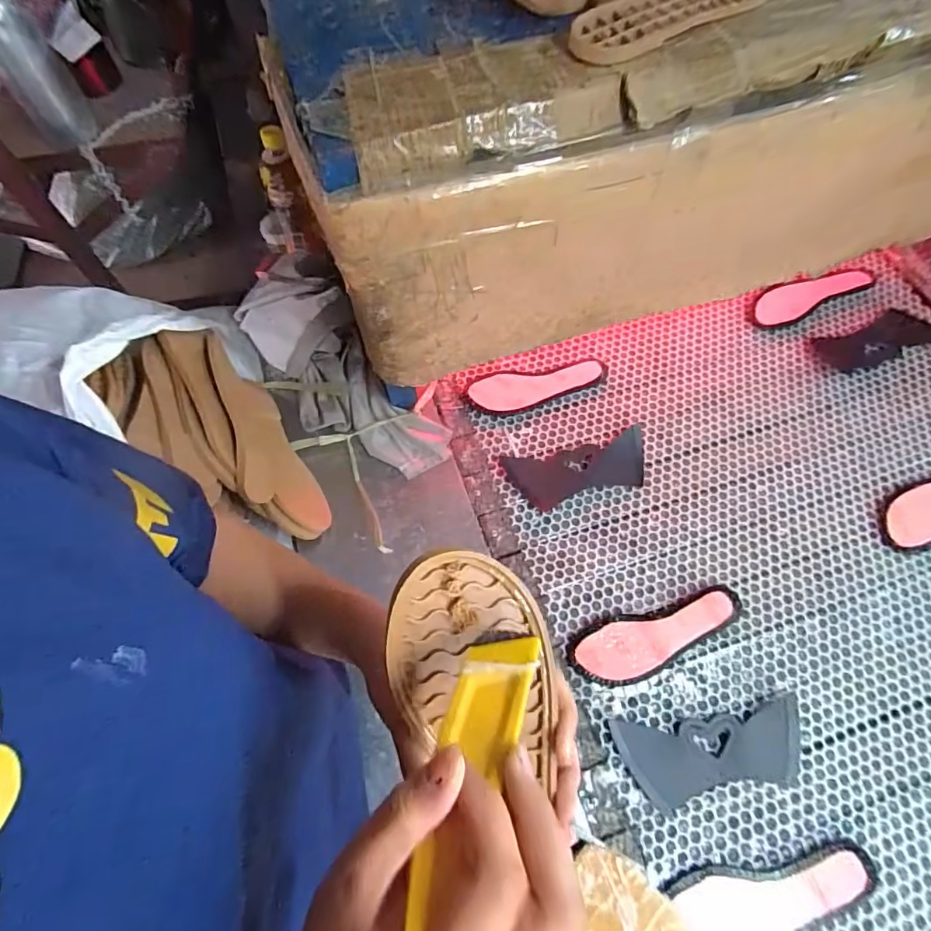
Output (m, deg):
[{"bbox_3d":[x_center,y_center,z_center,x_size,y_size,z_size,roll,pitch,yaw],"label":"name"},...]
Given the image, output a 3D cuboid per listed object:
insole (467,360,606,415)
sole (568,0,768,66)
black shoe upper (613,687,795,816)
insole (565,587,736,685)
[{"bbox_3d":[0.117,-0.125,0.792,0.219,0.014,0.074,-9,64,-2],"label":"insole"},{"bbox_3d":[0.205,-0.423,0.451,0.262,0.017,0.090,-41,70,-16],"label":"sole"},{"bbox_3d":[0.288,0.331,0.573,0.219,0.010,0.090,-7,64,-2],"label":"black shoe upper"},{"bbox_3d":[0.245,0.217,0.625,0.228,0.015,0.073,-15,65,-5],"label":"insole"}]

